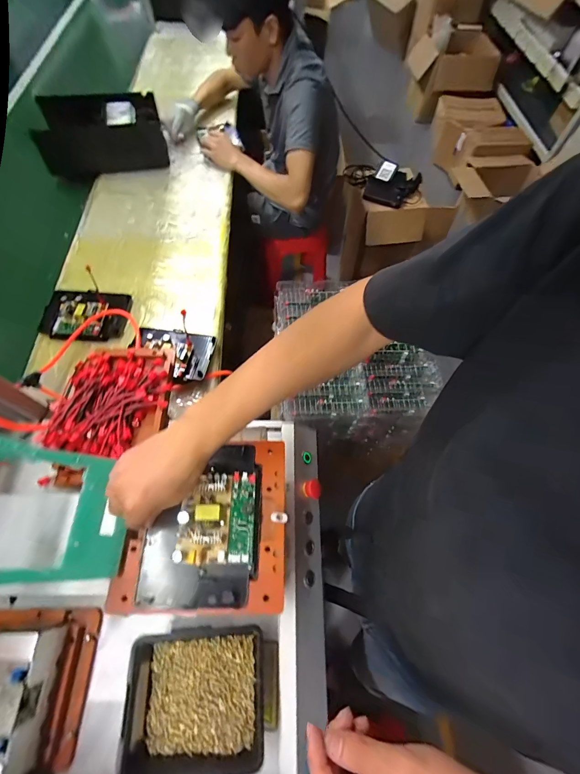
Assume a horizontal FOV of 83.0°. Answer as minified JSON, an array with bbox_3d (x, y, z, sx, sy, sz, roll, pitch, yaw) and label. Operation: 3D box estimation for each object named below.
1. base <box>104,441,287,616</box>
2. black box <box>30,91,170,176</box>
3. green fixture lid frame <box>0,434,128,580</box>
[{"bbox_3d":[-0.100,0.159,0.397,0.187,0.038,0.191,2,64,-2],"label":"base"},{"bbox_3d":[-0.581,-0.798,1.025,0.340,0.146,0.207,-9,64,-7],"label":"black box"},{"bbox_3d":[-0.268,0.122,0.335,0.197,0.007,0.133,21,56,-38],"label":"green fixture lid frame"}]

